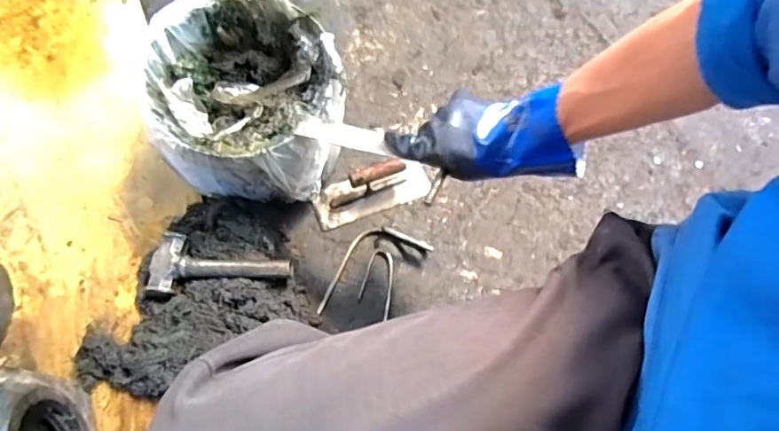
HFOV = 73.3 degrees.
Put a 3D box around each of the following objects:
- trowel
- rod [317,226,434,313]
[{"bbox_3d":[-0.031,-0.049,0.859,0.194,0.067,0.074,-19,65,-6],"label":"trowel"},{"bbox_3d":[-0.037,0.066,0.816,0.198,0.035,0.084,-26,66,-9],"label":"rod"}]

